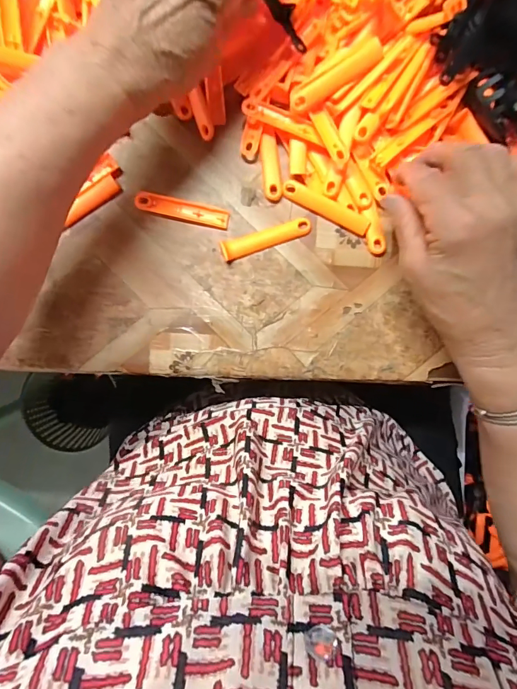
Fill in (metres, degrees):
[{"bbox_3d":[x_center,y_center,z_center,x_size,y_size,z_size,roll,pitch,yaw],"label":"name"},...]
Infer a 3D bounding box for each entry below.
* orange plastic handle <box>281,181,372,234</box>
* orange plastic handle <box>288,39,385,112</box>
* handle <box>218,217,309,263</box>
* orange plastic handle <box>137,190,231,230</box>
[{"bbox_3d":[0.056,-0.112,0.324,0.075,0.005,0.014,27,87,-4],"label":"orange plastic handle"},{"bbox_3d":[0.058,-0.203,0.303,0.073,0.022,0.016,-31,91,-5],"label":"orange plastic handle"},{"bbox_3d":[0.007,-0.086,0.326,0.075,0.007,0.015,-20,90,-5],"label":"handle"},{"bbox_3d":[-0.061,-0.110,0.325,0.076,0.004,0.018,12,88,-5],"label":"orange plastic handle"}]

